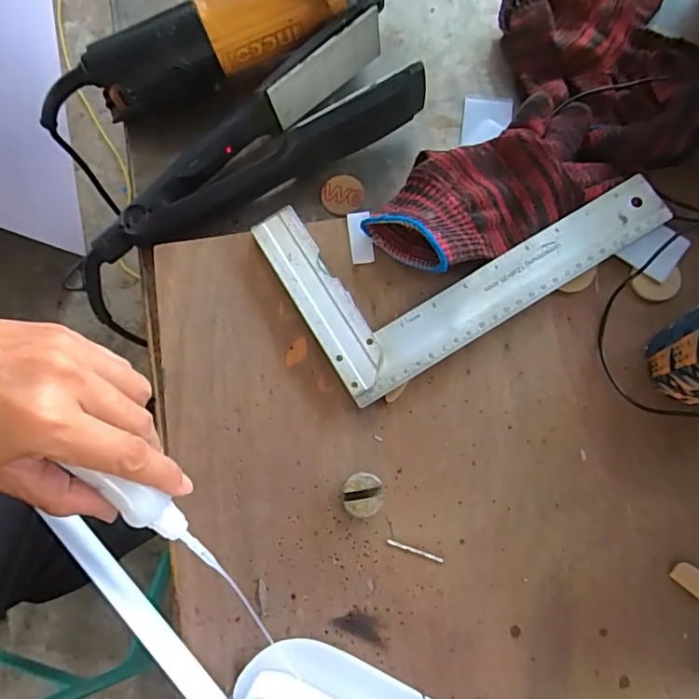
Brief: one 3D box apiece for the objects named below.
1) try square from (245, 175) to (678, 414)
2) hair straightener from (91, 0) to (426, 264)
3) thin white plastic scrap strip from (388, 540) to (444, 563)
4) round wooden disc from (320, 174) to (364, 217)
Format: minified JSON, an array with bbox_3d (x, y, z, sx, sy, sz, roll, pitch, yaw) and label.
[{"bbox_3d":[0.078,-0.084,0.382,0.255,0.021,0.145,-31,77,-3],"label":"try square"},{"bbox_3d":[-0.073,-0.145,0.390,0.266,0.050,0.071,-33,78,-6],"label":"hair straightener"},{"bbox_3d":[0.042,0.128,0.337,0.036,0.004,0.004,17,79,8],"label":"thin white plastic scrap strip"},{"bbox_3d":[-0.005,-0.121,0.414,0.033,0.004,0.033,-1,77,4],"label":"round wooden disc"}]

